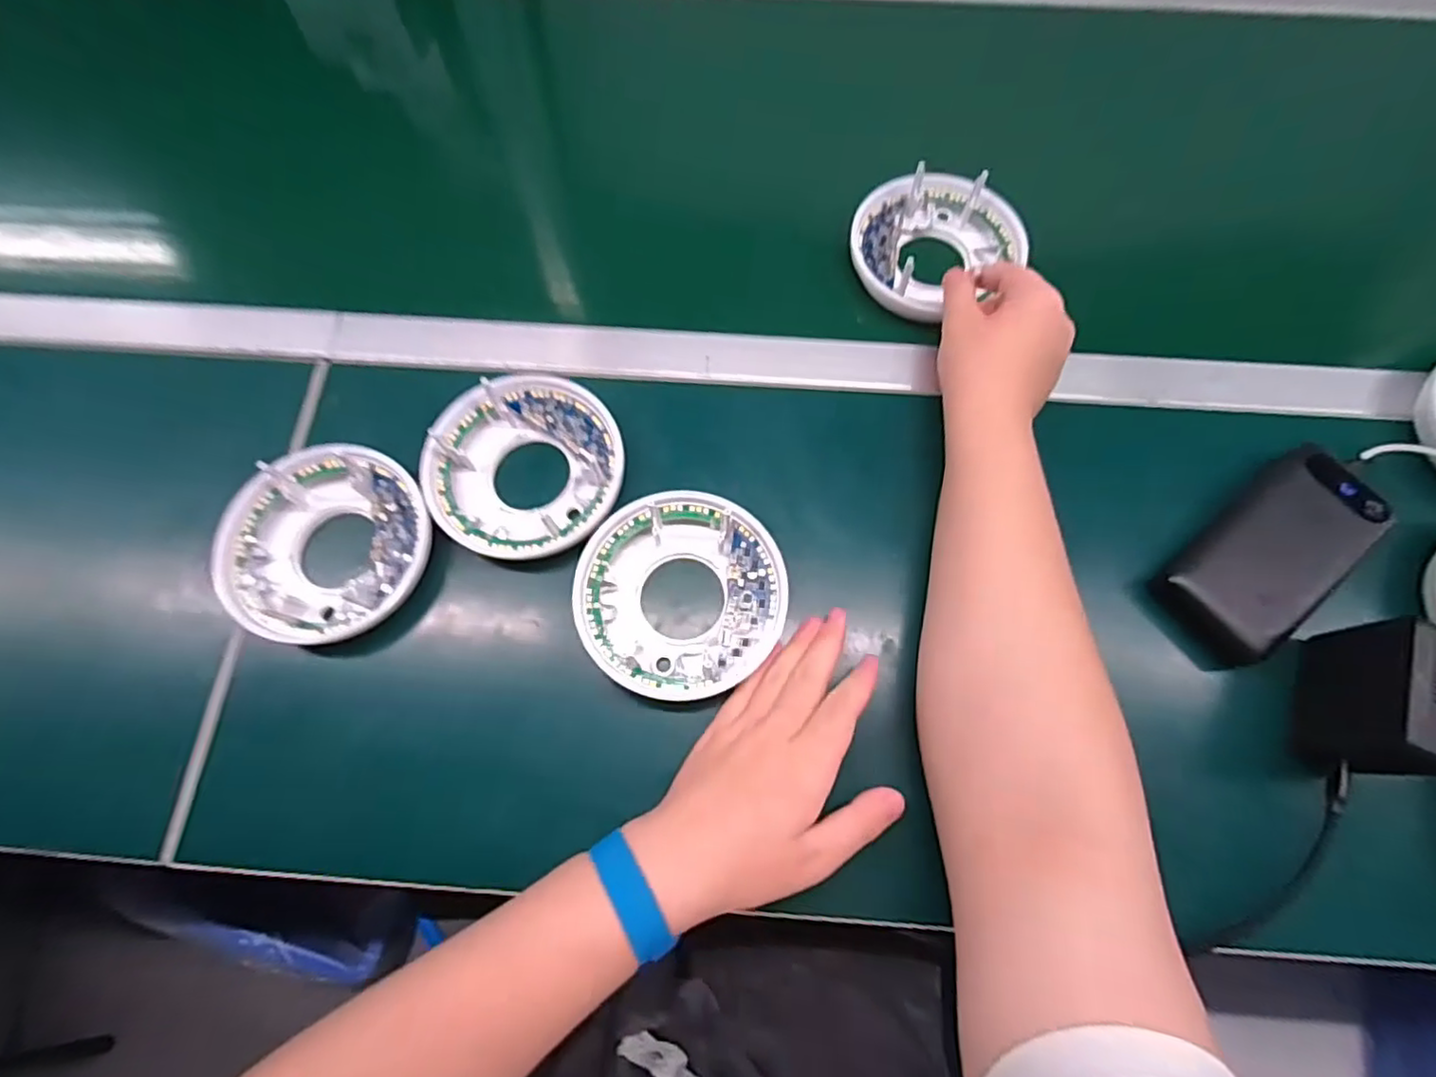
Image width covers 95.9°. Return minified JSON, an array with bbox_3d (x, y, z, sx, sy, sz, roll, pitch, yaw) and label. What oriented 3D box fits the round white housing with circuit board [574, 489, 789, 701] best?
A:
[{"bbox_3d":[-0.023,0.035,0.415,0.127,0.019,0.129,0,73,0],"label":"round white housing with circuit board"}]

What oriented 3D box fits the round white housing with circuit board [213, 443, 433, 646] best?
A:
[{"bbox_3d":[-0.257,0.002,0.424,0.127,0.026,0.128,0,70,0],"label":"round white housing with circuit board"}]

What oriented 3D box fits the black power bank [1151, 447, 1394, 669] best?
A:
[{"bbox_3d":[0.360,0.010,0.422,0.159,0.034,0.077,-40,75,-13],"label":"black power bank"}]

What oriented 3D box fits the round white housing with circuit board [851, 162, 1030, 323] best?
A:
[{"bbox_3d":[0.167,-0.235,0.503,0.129,0.033,0.116,-30,76,-9],"label":"round white housing with circuit board"}]

